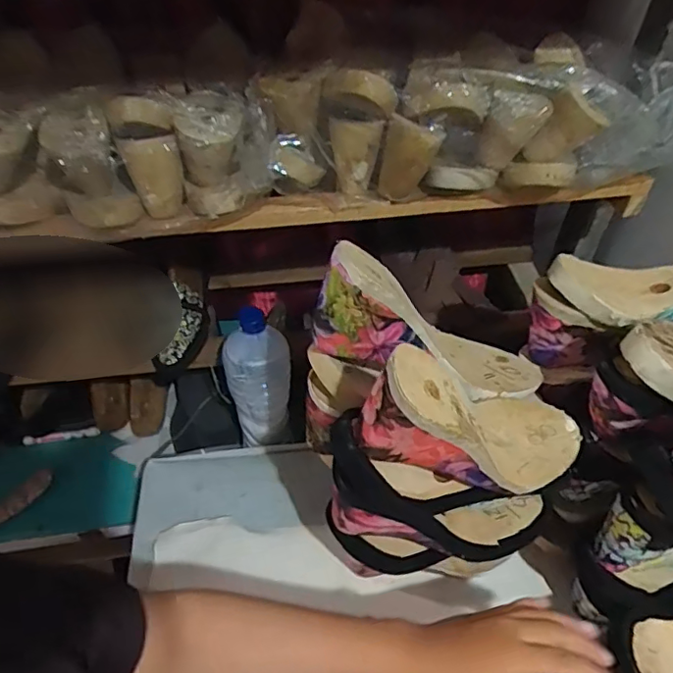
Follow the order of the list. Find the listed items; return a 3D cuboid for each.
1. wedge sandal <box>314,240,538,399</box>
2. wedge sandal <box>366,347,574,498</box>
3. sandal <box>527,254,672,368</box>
[{"bbox_3d":[0.078,0.012,0.503,0.251,0.089,0.087,24,36,-33],"label":"wedge sandal"},{"bbox_3d":[0.105,0.083,0.443,0.236,0.091,0.079,20,31,-40],"label":"wedge sandal"},{"bbox_3d":[0.305,-0.027,0.532,0.234,0.097,0.084,3,46,1],"label":"sandal"}]

